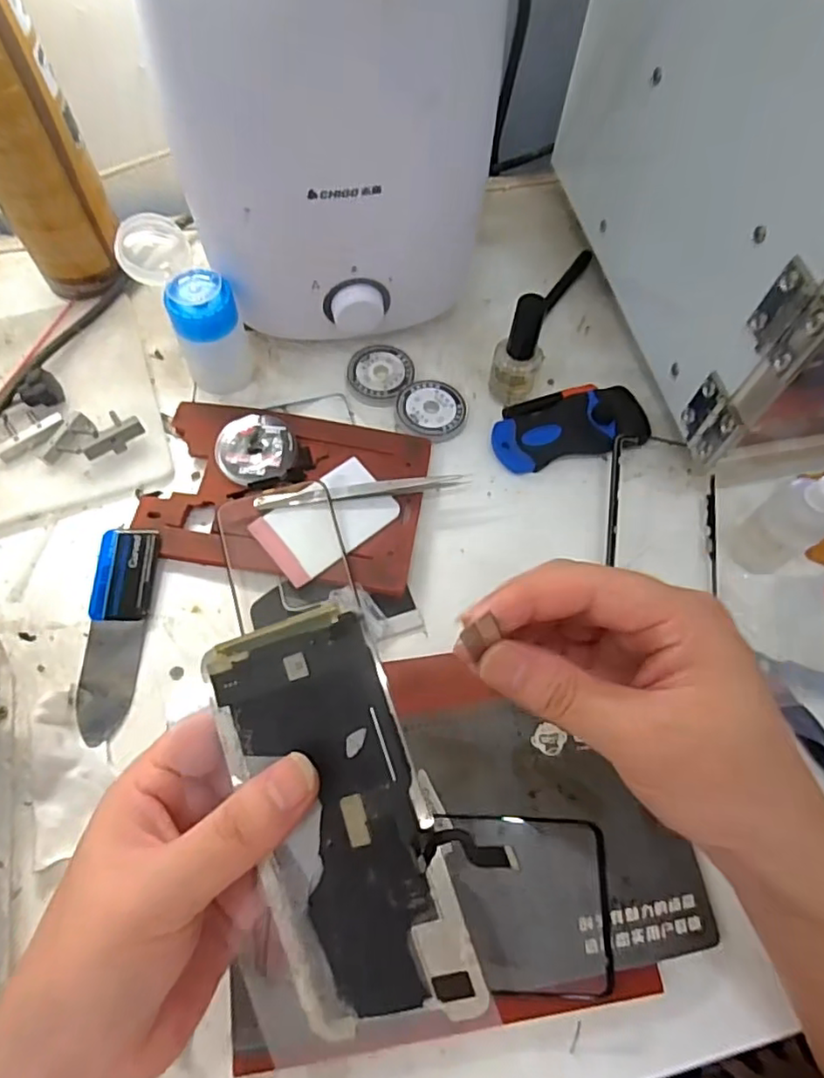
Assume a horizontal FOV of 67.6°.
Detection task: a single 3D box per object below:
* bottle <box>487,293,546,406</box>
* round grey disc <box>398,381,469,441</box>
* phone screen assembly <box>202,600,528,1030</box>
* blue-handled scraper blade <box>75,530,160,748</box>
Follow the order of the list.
[{"bbox_3d":[0.070,-0.119,0.397,0.033,0.077,0.024,17,65,5],"label":"bottle"},{"bbox_3d":[0.014,-0.088,0.419,0.047,0.008,0.043,1,65,-2],"label":"round grey disc"},{"bbox_3d":[-0.022,0.092,0.206,0.070,0.004,0.133,-21,84,12],"label":"phone screen assembly"},{"bbox_3d":[-0.168,0.051,0.346,0.032,0.014,0.118,2,65,-1],"label":"blue-handled scraper blade"}]

